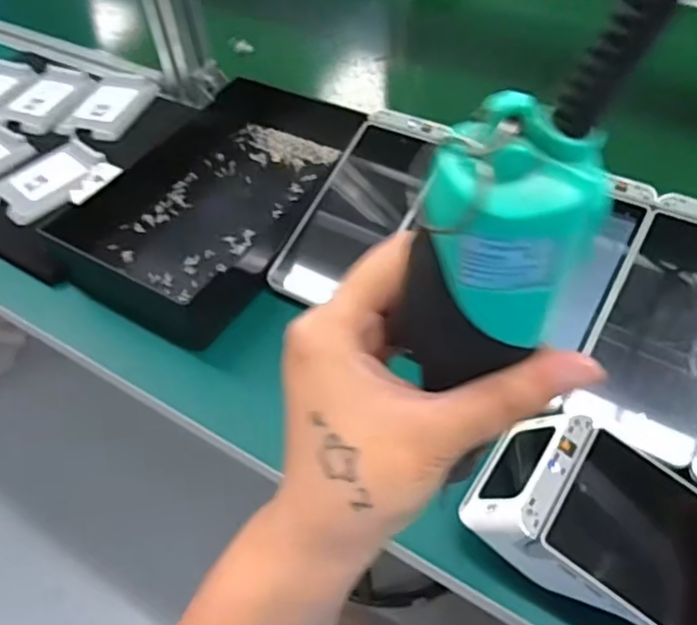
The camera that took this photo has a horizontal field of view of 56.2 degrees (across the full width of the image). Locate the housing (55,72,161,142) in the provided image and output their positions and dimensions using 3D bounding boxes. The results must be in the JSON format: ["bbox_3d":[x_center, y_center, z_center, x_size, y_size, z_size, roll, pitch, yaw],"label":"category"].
[{"bbox_3d":[-0.258,-0.224,0.706,0.077,0.011,0.107,11,52,14],"label":"housing"}]

